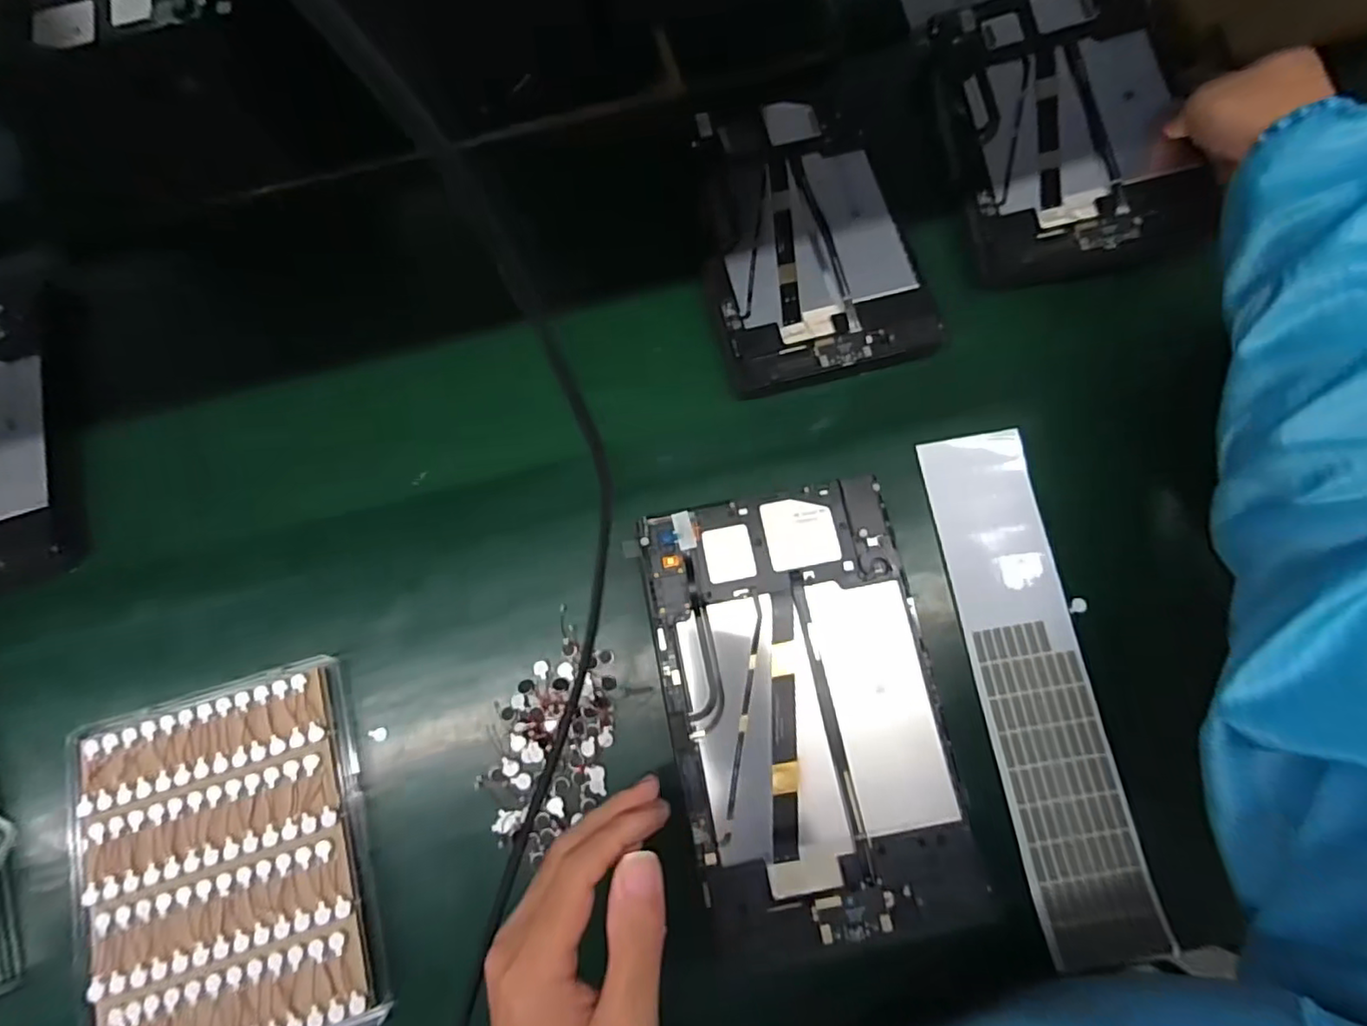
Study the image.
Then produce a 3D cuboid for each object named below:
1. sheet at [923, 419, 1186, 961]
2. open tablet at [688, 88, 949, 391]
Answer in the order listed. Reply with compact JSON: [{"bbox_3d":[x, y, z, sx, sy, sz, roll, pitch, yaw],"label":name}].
[{"bbox_3d":[0.222,0.099,0.388,0.065,0.008,0.317,-9,74,4],"label":"sheet"},{"bbox_3d":[0.087,-0.210,0.453,0.151,0.013,0.237,-12,76,-2],"label":"open tablet"}]

